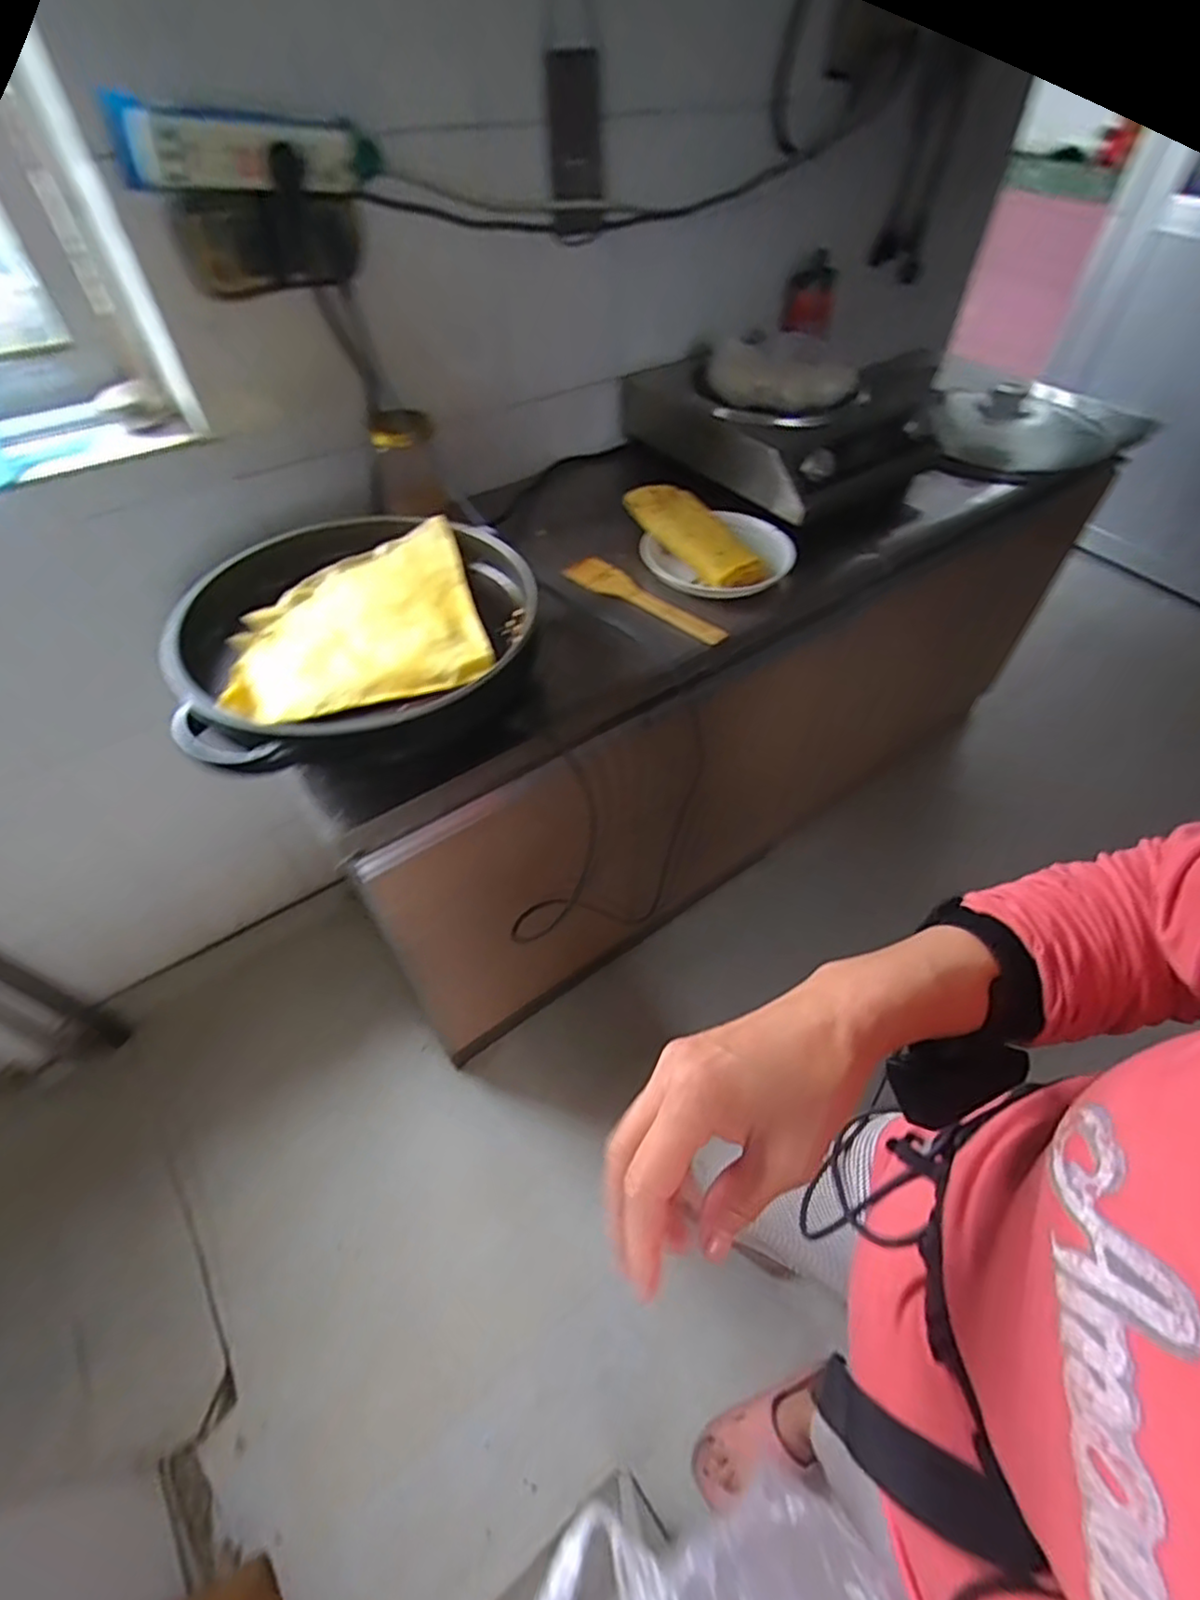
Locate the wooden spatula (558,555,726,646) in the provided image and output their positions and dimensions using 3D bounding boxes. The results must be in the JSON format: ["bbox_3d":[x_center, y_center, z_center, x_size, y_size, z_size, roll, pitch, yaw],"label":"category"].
[{"bbox_3d":[0.060,-0.265,0.865,0.249,0.010,0.053,32,57,25],"label":"wooden spatula"}]

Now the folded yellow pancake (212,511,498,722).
[{"bbox_3d":[-0.258,-0.194,0.706,0.244,0.031,0.255,-14,51,-11],"label":"folded yellow pancake"}]

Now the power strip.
[{"bbox_3d":[-0.339,-0.643,0.653,0.245,0.065,0.042,-28,55,-21],"label":"power strip"}]

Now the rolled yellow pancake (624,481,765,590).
[{"bbox_3d":[0.130,-0.362,0.901,0.091,0.063,0.222,-26,54,-20],"label":"rolled yellow pancake"}]

